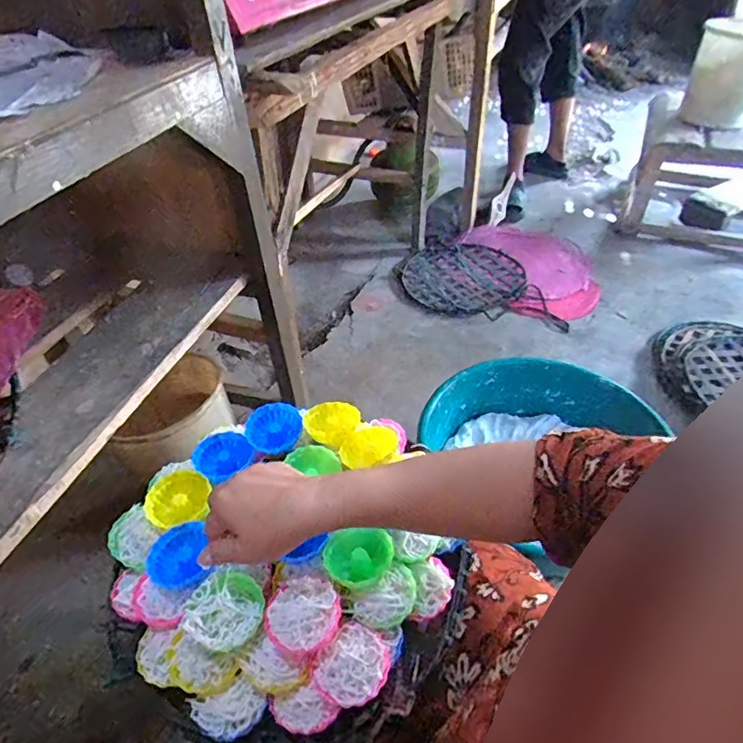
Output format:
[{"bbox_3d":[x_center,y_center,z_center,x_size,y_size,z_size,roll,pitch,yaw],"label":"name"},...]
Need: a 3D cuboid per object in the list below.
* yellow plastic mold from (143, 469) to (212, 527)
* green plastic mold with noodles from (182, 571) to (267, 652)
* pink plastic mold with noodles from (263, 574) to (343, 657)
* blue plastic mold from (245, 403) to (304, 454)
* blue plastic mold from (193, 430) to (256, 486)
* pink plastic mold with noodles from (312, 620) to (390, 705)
[{"bbox_3d":[-0.193,0.127,0.509,0.061,0.020,0.050,-18,45,-14],"label":"yellow plastic mold"},{"bbox_3d":[-0.121,0.193,0.417,0.060,0.022,0.060,-2,44,2],"label":"green plastic mold with noodles"},{"bbox_3d":[-0.055,0.199,0.414,0.059,0.025,0.059,-2,44,2],"label":"pink plastic mold with noodles"},{"bbox_3d":[-0.108,0.066,0.567,0.058,0.022,0.058,3,63,-5],"label":"blue plastic mold"},{"bbox_3d":[-0.164,0.094,0.554,0.050,0.025,0.057,41,55,14],"label":"blue plastic mold"},{"bbox_3d":[-0.014,0.229,0.399,0.052,0.012,0.057,-2,44,2],"label":"pink plastic mold with noodles"}]

